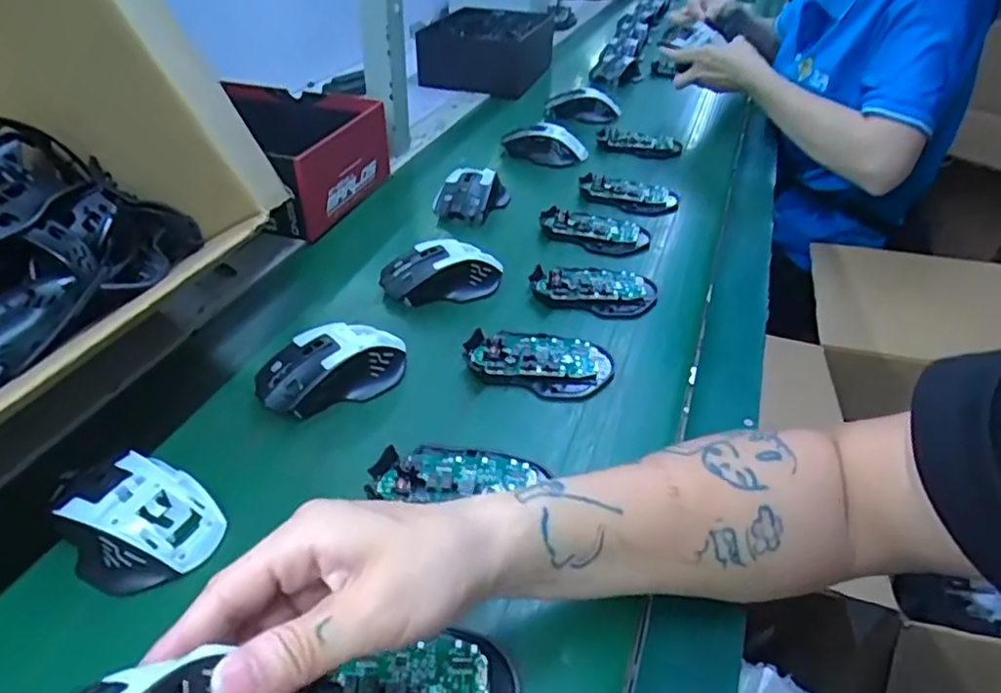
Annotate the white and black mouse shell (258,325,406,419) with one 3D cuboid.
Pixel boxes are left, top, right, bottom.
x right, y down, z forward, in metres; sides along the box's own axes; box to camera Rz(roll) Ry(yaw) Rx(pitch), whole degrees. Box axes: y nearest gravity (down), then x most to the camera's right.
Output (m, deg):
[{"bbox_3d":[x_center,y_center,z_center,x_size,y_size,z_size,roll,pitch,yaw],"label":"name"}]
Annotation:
[{"bbox_3d":[-0.124,0.013,0.474,0.111,0.033,0.059,-16,44,-22],"label":"white and black mouse shell"}]

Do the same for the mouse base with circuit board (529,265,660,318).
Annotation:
[{"bbox_3d":[0.087,-0.057,0.588,0.114,0.018,0.066,11,40,9],"label":"mouse base with circuit board"}]

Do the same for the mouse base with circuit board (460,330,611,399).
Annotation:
[{"bbox_3d":[0.030,0.009,0.503,0.114,0.018,0.067,12,40,9],"label":"mouse base with circuit board"}]

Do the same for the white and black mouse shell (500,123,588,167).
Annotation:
[{"bbox_3d":[0.057,-0.270,0.847,0.116,0.042,0.057,13,41,11],"label":"white and black mouse shell"}]

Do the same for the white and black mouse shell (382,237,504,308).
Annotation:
[{"bbox_3d":[-0.053,-0.069,0.577,0.114,0.036,0.060,-9,41,-15],"label":"white and black mouse shell"}]

